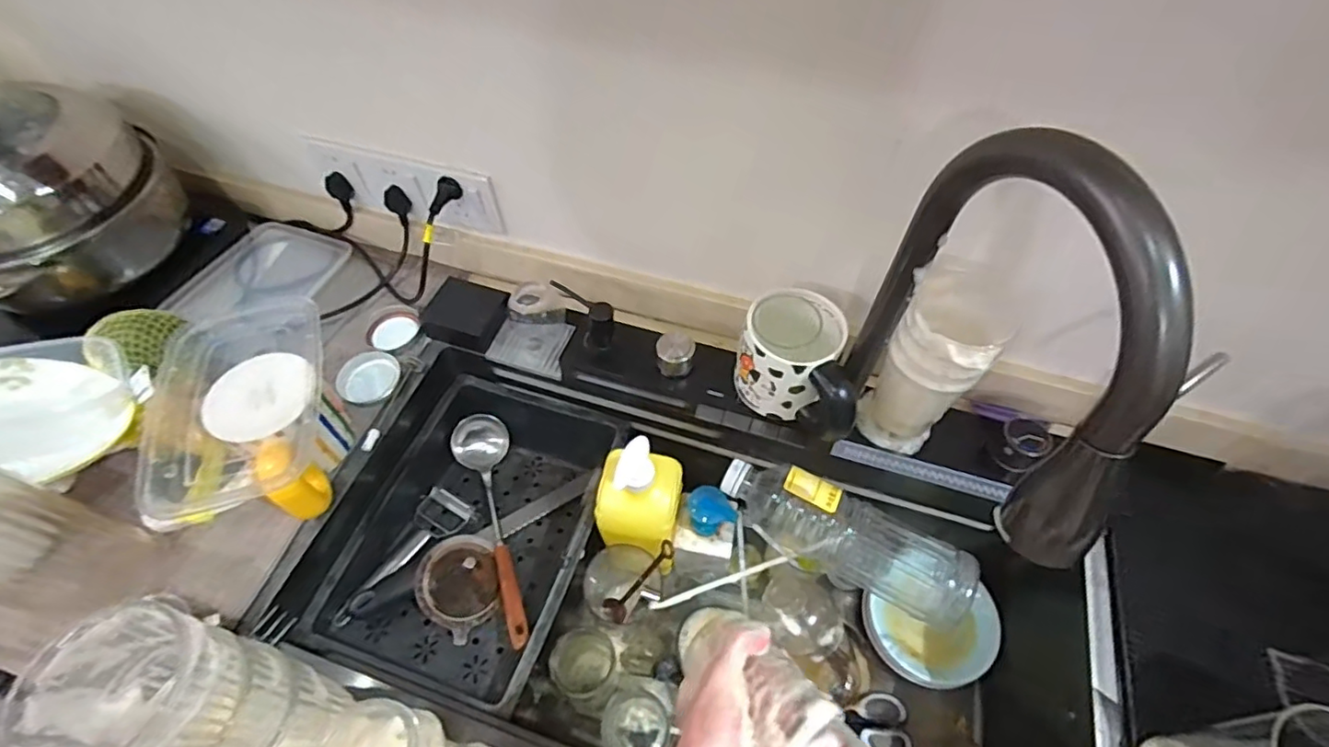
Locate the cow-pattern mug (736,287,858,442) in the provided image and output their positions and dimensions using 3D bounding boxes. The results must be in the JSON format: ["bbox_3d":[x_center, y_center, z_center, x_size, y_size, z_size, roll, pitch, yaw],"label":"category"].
[{"bbox_3d":[0.146,-0.008,0.611,0.140,0.111,0.104,33,61,20],"label":"cow-pattern mug"}]

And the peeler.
[{"bbox_3d":[-0.296,0.208,0.671,0.066,0.026,0.184,22,42,14],"label":"peeler"}]

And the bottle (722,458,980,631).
[{"bbox_3d":[0.181,0.169,0.608,0.251,0.090,0.074,23,58,15],"label":"bottle"}]

